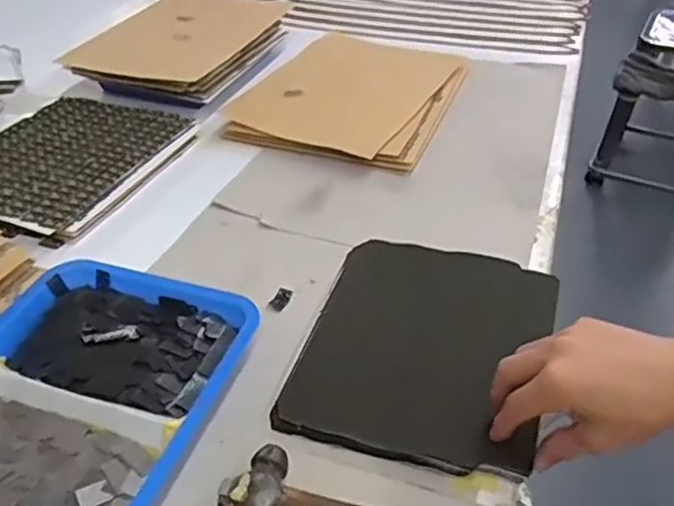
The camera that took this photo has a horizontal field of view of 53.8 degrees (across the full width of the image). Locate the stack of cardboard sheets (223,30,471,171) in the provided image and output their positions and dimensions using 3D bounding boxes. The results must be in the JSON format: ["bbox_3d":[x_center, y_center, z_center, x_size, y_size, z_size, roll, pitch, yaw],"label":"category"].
[{"bbox_3d":[0.026,-0.245,0.972,0.279,0.039,0.342,15,46,14],"label":"stack of cardboard sheets"}]

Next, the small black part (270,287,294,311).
[{"bbox_3d":[-0.054,0.044,0.650,0.017,0.004,0.031,16,42,18],"label":"small black part"}]

